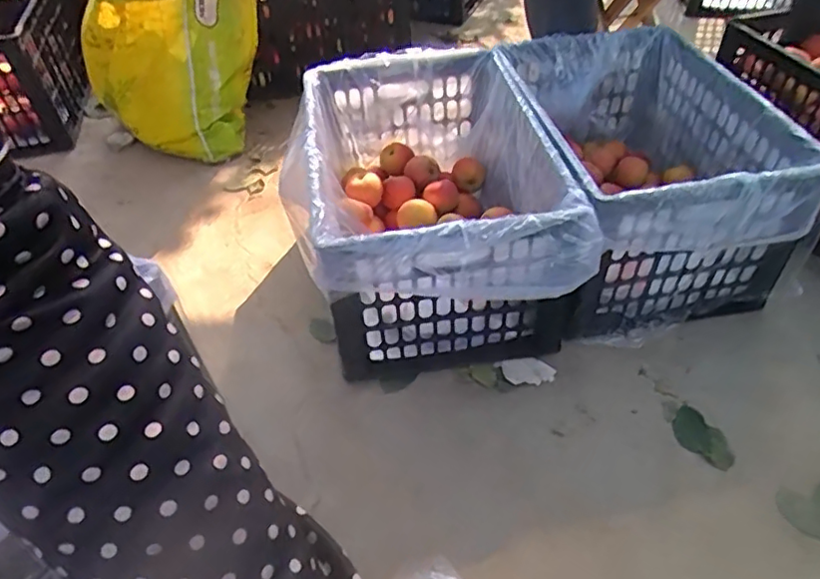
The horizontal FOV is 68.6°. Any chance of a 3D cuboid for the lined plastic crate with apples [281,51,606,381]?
[{"bbox_3d":[0.013,-0.109,0.983,0.389,0.333,0.512,-6,43,-6],"label":"lined plastic crate with apples"}]

